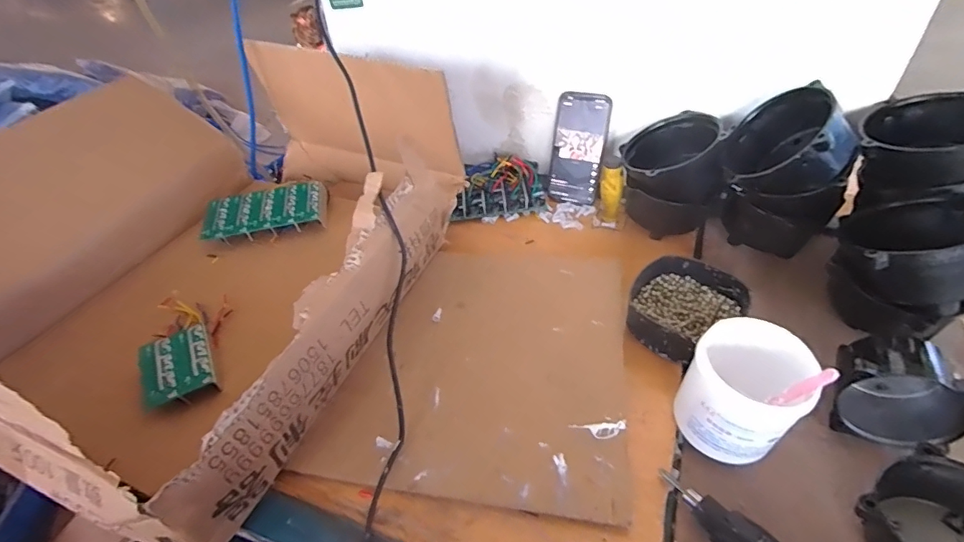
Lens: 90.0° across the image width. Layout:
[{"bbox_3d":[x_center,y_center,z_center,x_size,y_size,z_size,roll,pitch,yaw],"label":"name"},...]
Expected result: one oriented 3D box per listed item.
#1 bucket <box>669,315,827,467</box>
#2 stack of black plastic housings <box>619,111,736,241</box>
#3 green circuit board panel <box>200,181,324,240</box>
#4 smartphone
[{"bbox_3d":[0.239,0.110,0.443,0.093,0.097,0.094,-3,43,3],"label":"bucket"},{"bbox_3d":[0.263,-0.131,0.661,0.137,0.140,0.116,8,45,15],"label":"stack of black plastic housings"},{"bbox_3d":[-0.305,-0.081,0.683,0.162,0.038,0.081,-9,43,-3],"label":"green circuit board panel"},{"bbox_3d":[0.147,-0.187,0.736,0.077,0.164,0.018,14,19,19],"label":"smartphone"}]

